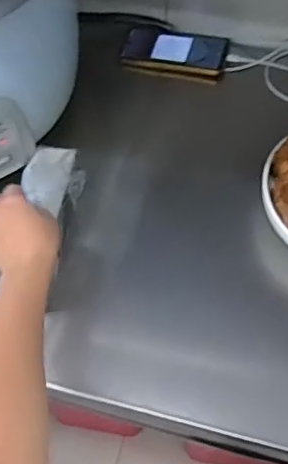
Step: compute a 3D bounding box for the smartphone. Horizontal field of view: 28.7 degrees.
[{"bbox_3d":[0.048,-0.277,0.863,0.157,0.014,0.072,12,58,11],"label":"smartphone"}]

